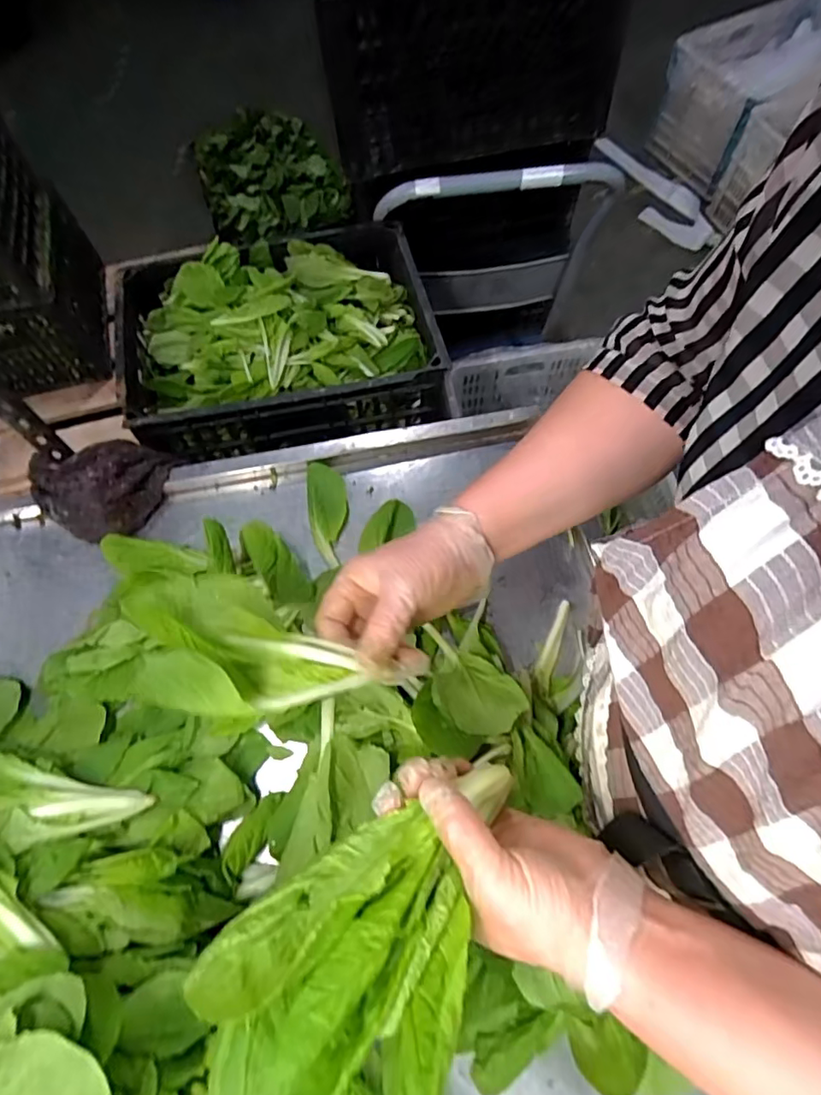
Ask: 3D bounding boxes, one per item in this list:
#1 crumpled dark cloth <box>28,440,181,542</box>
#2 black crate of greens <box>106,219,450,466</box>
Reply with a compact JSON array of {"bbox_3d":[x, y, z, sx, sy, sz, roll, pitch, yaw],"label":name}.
[{"bbox_3d":[-0.317,-0.061,0.573,0.131,0.053,0.089,-21,68,-6],"label":"crumpled dark cloth"},{"bbox_3d":[-0.211,-0.340,0.883,0.475,0.187,0.328,-13,67,-2],"label":"black crate of greens"}]

